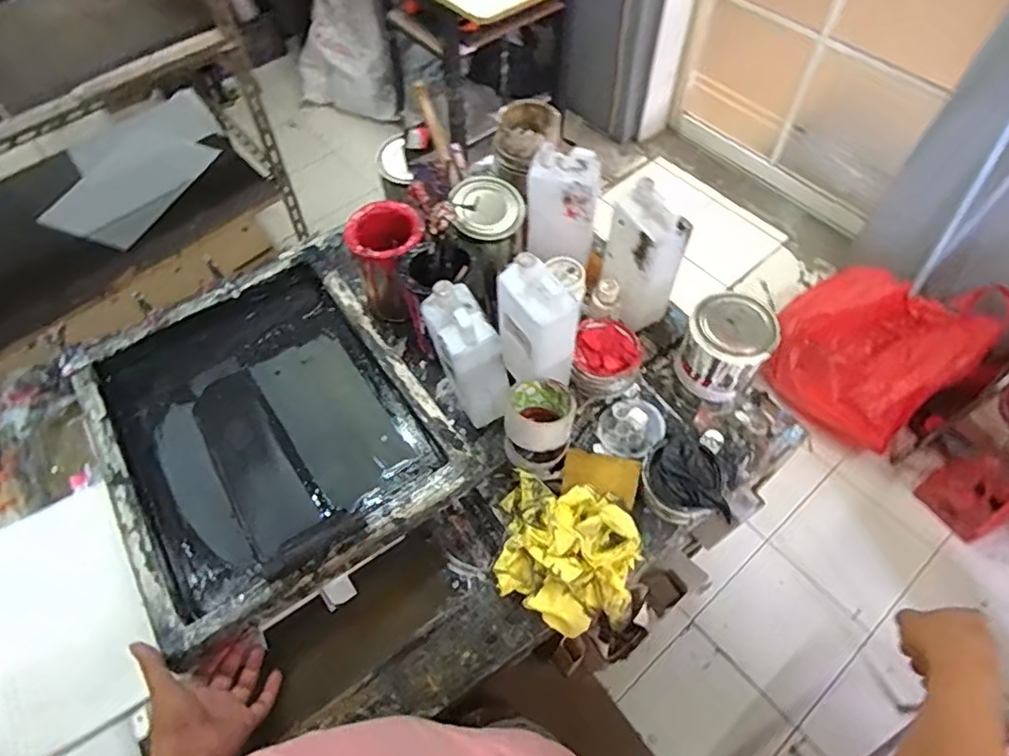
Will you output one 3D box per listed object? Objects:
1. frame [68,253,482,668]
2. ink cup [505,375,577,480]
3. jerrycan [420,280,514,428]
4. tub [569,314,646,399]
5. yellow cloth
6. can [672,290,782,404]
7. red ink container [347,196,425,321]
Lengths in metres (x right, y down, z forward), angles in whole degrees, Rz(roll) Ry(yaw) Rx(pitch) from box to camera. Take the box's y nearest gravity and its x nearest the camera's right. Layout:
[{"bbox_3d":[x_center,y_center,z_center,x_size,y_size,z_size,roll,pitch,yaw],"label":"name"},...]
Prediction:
[{"bbox_3d":[-0.335,0.062,0.834,0.401,0.079,0.502,-32,57,-14],"label":"frame"},{"bbox_3d":[0.043,0.061,0.770,0.089,0.072,0.103,14,60,10],"label":"ink cup"},{"bbox_3d":[-0.044,-0.023,0.741,0.072,0.202,0.100,-22,61,-12],"label":"jerrycan"},{"bbox_3d":[0.143,-0.026,0.833,0.090,0.053,0.107,18,61,12],"label":"tub"},{"bbox_3d":[0.071,0.208,0.712,0.177,0.068,0.162,17,60,11],"label":"yellow cloth"},{"bbox_3d":[0.285,-0.038,0.777,0.101,0.113,0.094,-1,58,1],"label":"can"},{"bbox_3d":[-0.164,-0.168,0.872,0.104,0.130,0.110,-11,59,-6],"label":"red ink container"}]

